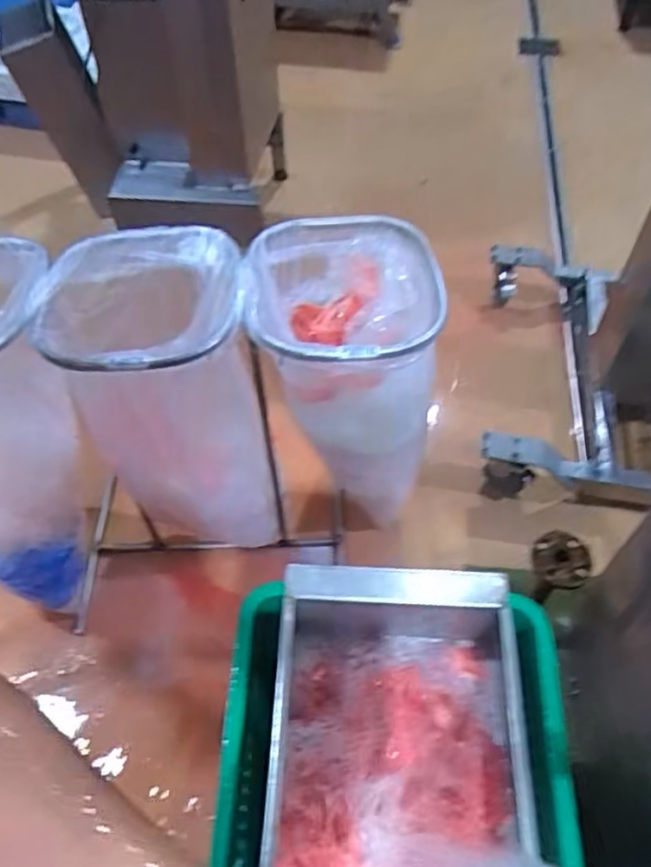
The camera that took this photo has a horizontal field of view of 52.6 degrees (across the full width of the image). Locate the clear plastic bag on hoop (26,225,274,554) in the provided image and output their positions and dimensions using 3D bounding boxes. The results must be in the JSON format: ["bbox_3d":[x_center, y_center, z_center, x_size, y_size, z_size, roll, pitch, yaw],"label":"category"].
[{"bbox_3d":[-0.308,-0.025,1.426,0.343,0.815,0.400,-14,55,-9],"label":"clear plastic bag on hoop"}]

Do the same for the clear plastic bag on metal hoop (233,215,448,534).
[{"bbox_3d":[0.041,-0.061,1.432,0.341,0.749,0.397,-5,54,-3],"label":"clear plastic bag on metal hoop"}]

